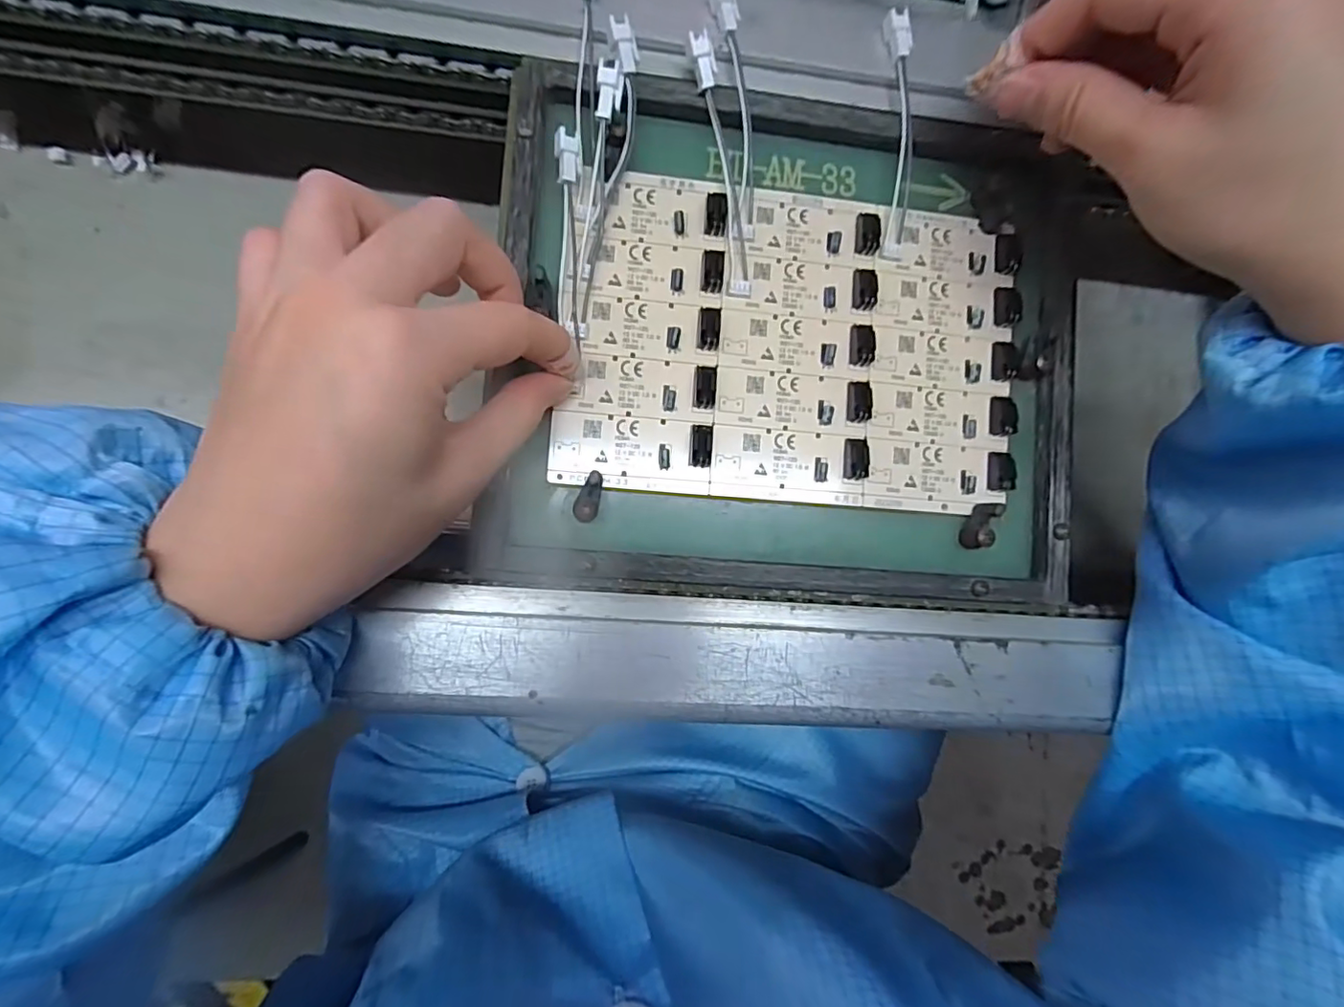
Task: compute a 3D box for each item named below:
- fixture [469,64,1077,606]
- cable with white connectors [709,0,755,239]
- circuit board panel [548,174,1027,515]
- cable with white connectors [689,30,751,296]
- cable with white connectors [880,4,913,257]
[{"bbox_3d":[0.051,-0.066,0.235,0.235,0.023,0.206,3,85,-6],"label":"fixture"},{"bbox_3d":[0.026,-0.158,0.230,0.012,0.020,0.095,-7,87,-8],"label":"cable with white connectors"},{"bbox_3d":[0.054,-0.066,0.237,0.191,0.012,0.128,4,85,-6],"label":"circuit board panel"},{"bbox_3d":[0.020,-0.135,0.230,0.010,0.007,0.097,-13,100,-7],"label":"cable with white connectors"},{"bbox_3d":[0.096,-0.155,0.239,0.012,0.018,0.095,-2,85,-6],"label":"cable with white connectors"}]

